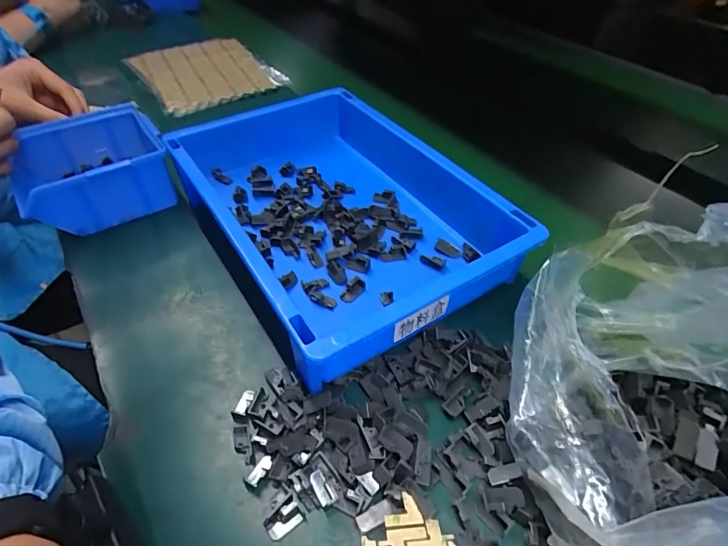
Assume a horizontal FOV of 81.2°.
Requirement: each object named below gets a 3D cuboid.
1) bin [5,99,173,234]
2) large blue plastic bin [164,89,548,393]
[{"bbox_3d":[-0.274,-0.105,0.436,0.125,0.070,0.123,-25,53,-23],"label":"bin"},{"bbox_3d":[-0.026,-0.063,0.388,0.209,0.066,0.302,-26,53,-23],"label":"large blue plastic bin"}]

